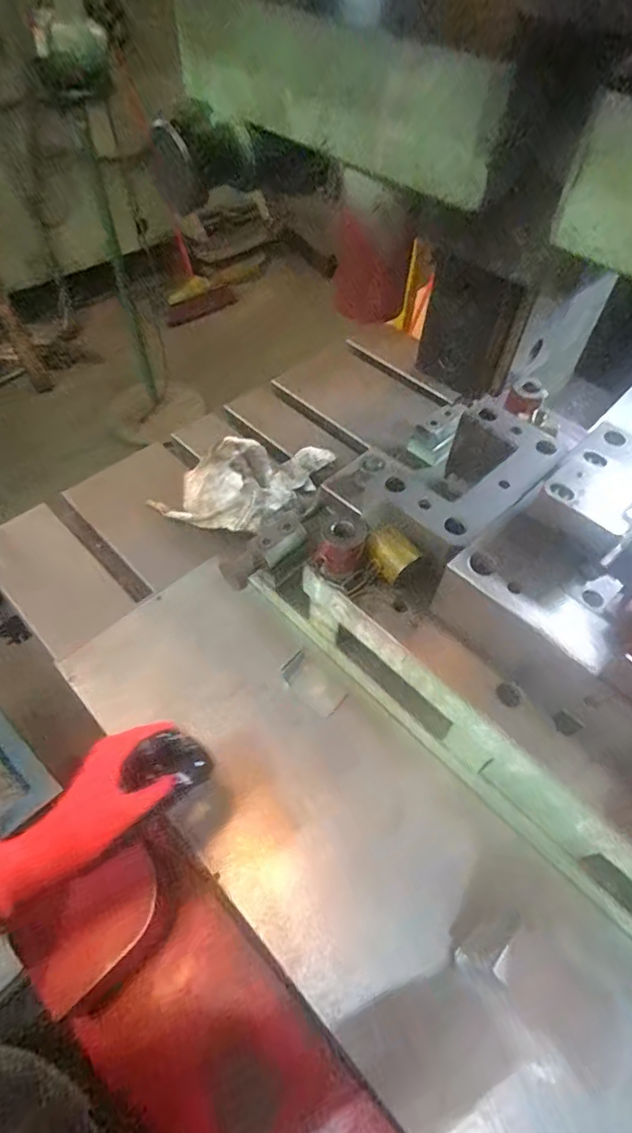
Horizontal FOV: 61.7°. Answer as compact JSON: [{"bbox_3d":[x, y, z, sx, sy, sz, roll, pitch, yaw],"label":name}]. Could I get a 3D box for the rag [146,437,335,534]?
[{"bbox_3d":[-0.098,-0.117,0.701,0.202,0.053,0.163,15,54,8],"label":"rag"}]

